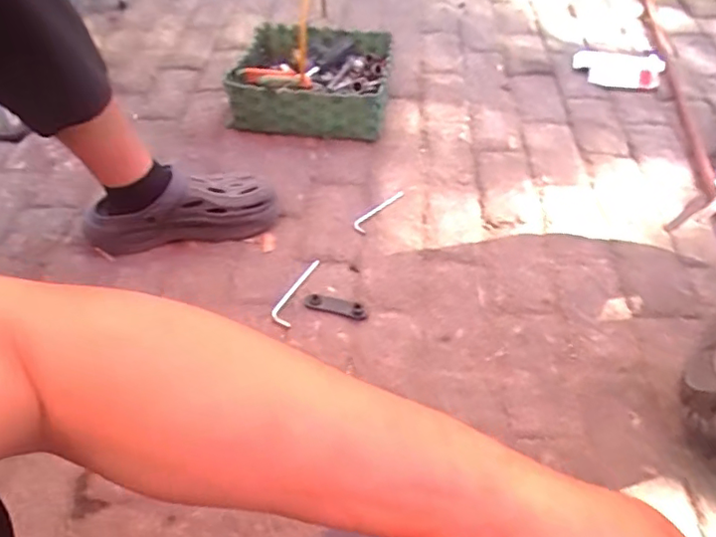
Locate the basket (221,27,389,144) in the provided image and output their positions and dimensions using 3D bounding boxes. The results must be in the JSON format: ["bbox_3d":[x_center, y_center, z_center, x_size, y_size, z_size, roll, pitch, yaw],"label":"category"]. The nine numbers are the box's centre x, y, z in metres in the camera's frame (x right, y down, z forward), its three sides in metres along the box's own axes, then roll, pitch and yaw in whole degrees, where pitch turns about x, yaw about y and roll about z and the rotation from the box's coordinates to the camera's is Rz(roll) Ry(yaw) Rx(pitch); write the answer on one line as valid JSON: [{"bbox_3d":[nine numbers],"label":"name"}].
[{"bbox_3d":[-0.094,-0.392,1.214,0.318,0.124,0.274,5,43,7],"label":"basket"}]

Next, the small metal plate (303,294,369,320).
[{"bbox_3d":[-0.033,0.056,0.866,0.099,0.015,0.024,14,48,14],"label":"small metal plate"}]

